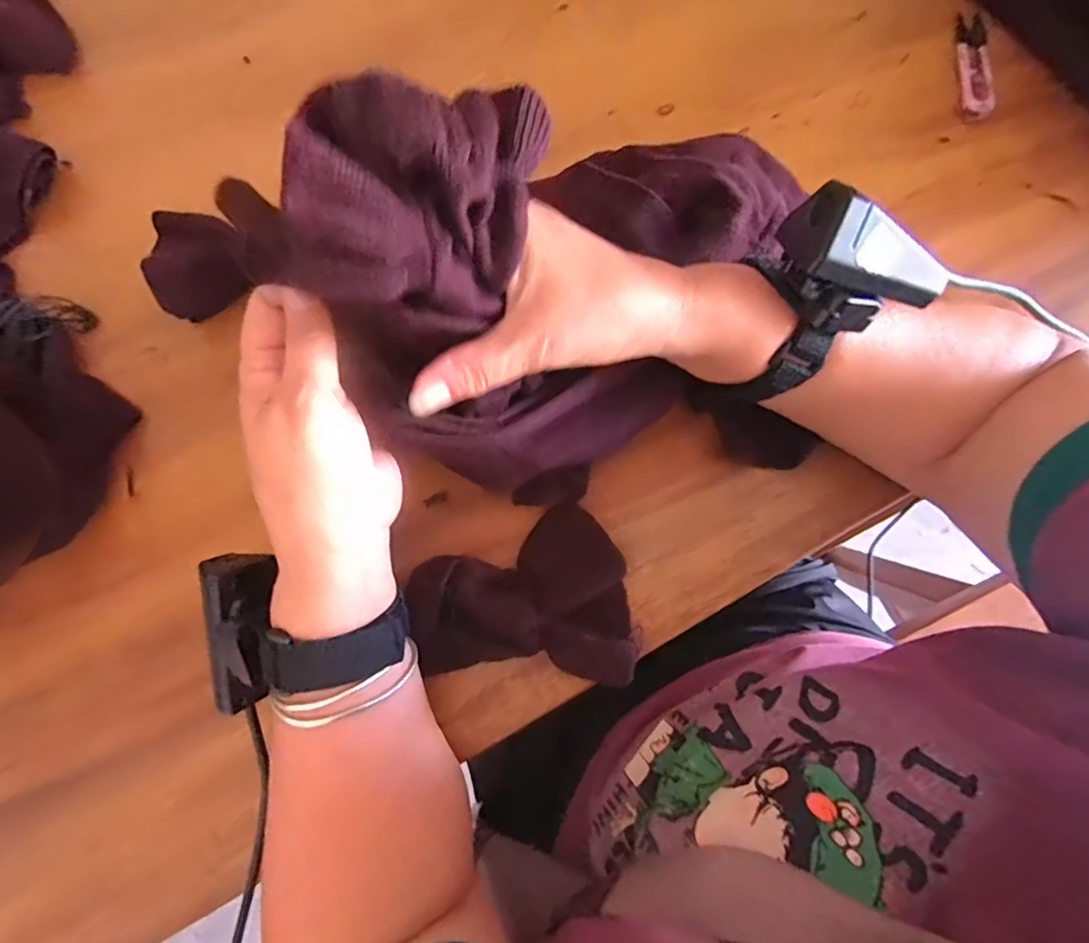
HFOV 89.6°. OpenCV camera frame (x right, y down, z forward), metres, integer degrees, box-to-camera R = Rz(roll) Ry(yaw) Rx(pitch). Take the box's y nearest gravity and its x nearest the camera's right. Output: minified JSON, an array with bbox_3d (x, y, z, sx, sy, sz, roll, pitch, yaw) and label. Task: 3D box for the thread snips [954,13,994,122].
[{"bbox_3d":[0.310,-0.294,0.397,0.016,0.012,0.091,4,76,0],"label":"thread snips"}]

